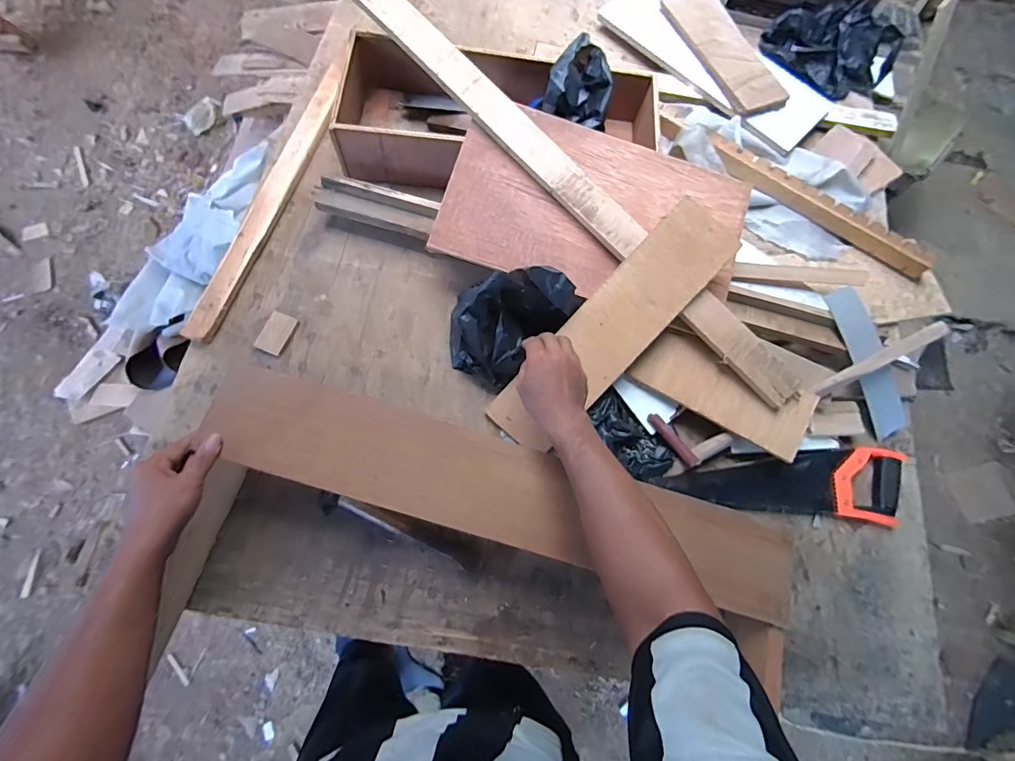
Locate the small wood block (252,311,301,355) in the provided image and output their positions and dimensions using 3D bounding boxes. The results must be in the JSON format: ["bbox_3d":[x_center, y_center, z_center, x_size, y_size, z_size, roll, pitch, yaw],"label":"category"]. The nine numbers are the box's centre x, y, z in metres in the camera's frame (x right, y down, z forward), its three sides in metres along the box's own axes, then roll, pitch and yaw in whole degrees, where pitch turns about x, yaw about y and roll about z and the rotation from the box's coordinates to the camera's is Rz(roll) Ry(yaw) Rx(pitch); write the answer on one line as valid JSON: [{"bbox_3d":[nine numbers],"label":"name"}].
[{"bbox_3d":[-0.370,-0.076,0.720,0.047,0.007,0.067,21,68,4],"label":"small wood block"}]

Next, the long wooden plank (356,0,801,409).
[{"bbox_3d":[0.090,-0.326,0.719,0.064,0.022,0.963,-44,86,-7],"label":"long wooden plank"}]

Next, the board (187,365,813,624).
[{"bbox_3d":[0.003,0.143,0.575,0.755,0.028,0.125,17,73,-1],"label":"board"}]

